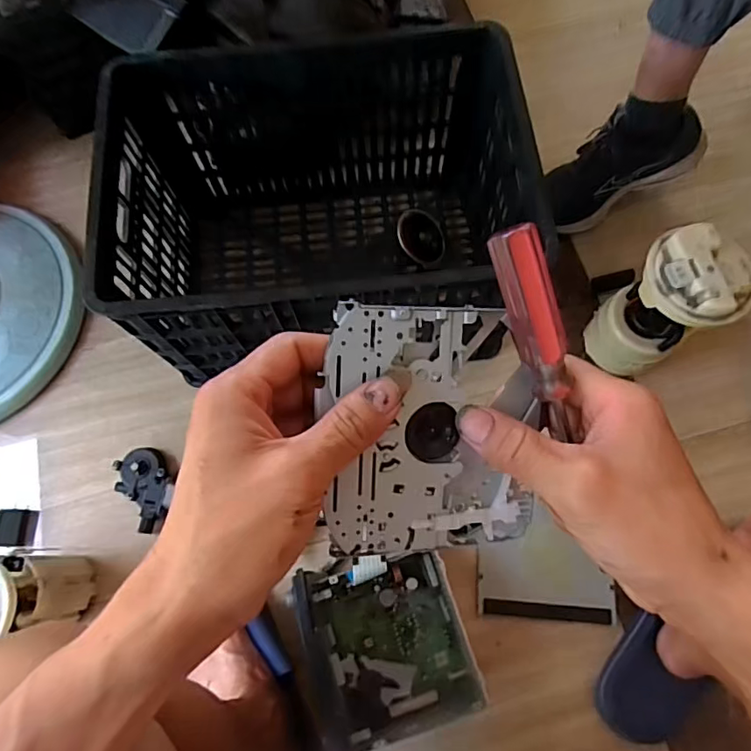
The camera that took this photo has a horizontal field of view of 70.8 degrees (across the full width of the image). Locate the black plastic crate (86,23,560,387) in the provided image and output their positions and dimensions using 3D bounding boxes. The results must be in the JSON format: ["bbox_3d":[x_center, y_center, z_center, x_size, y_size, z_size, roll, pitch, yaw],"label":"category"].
[{"bbox_3d":[-0.066,-0.205,0.713,0.478,0.274,0.340,-5,72,-1],"label":"black plastic crate"}]

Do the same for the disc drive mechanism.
[{"bbox_3d":[0.029,0.028,0.266,0.108,0.009,0.124,-1,102,-15],"label":"disc drive mechanism"}]

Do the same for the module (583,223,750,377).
[{"bbox_3d":[0.364,-0.082,0.684,0.106,0.236,0.114,-39,76,-11],"label":"module"}]

